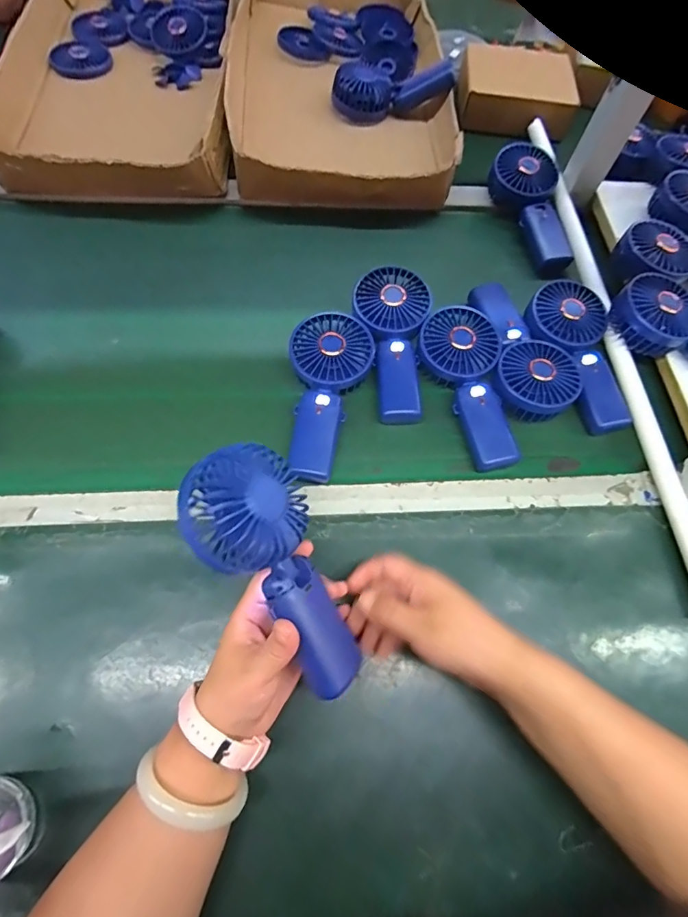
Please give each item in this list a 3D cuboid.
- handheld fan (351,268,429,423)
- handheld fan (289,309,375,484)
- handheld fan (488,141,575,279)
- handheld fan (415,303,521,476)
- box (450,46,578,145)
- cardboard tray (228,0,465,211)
[{"bbox_3d":[0.048,-0.128,0.506,0.079,0.048,0.186,7,68,0],"label":"handheld fan"},{"bbox_3d":[-0.028,-0.068,0.474,0.083,0.039,0.180,19,68,5],"label":"handheld fan"},{"bbox_3d":[0.254,-0.333,0.603,0.067,0.052,0.183,-16,70,-9],"label":"handheld fan"},{"bbox_3d":[0.129,-0.076,0.484,0.089,0.038,0.185,-3,68,-4],"label":"handheld fan"},{"bbox_3d":[0.251,-0.549,0.674,0.169,0.045,0.137,13,67,1],"label":"box"},{"bbox_3d":[-0.008,-0.582,0.701,0.316,0.077,0.527,0,68,-5],"label":"cardboard tray"}]

